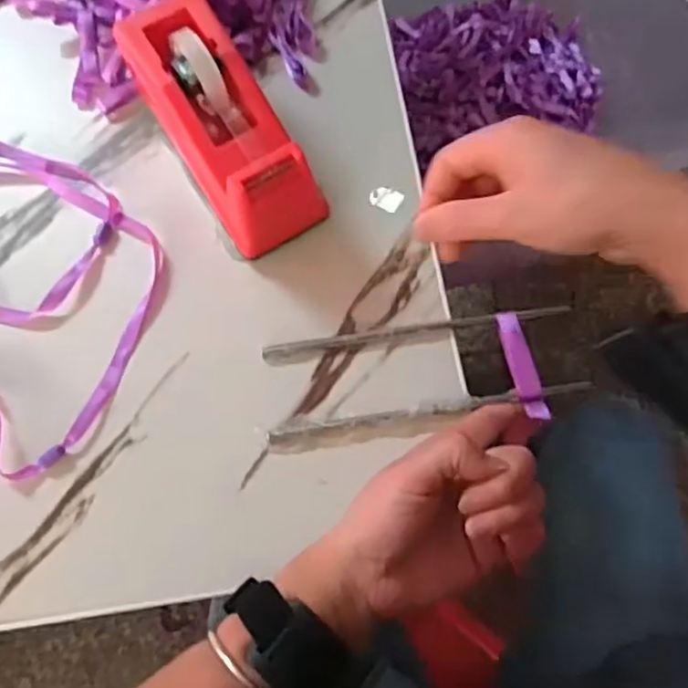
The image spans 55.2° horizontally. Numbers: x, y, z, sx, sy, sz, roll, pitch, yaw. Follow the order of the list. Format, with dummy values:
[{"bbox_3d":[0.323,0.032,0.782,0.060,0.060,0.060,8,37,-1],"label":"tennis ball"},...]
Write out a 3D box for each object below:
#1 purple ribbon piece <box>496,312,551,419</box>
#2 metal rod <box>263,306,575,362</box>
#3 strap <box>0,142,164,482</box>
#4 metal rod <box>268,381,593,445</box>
[{"bbox_3d":[0.101,0.012,0.373,0.013,0.009,0.063,-15,78,-4],"label":"purple ribbon piece"},{"bbox_3d":[0.043,-0.007,0.389,0.179,0.004,0.012,-8,71,-1],"label":"metal rod"},{"bbox_3d":[-0.212,-0.050,0.402,0.237,0.017,0.154,41,77,13],"label":"strap"},{"bbox_3d":[0.049,0.038,0.369,0.180,0.006,0.009,-8,71,-1],"label":"metal rod"}]

